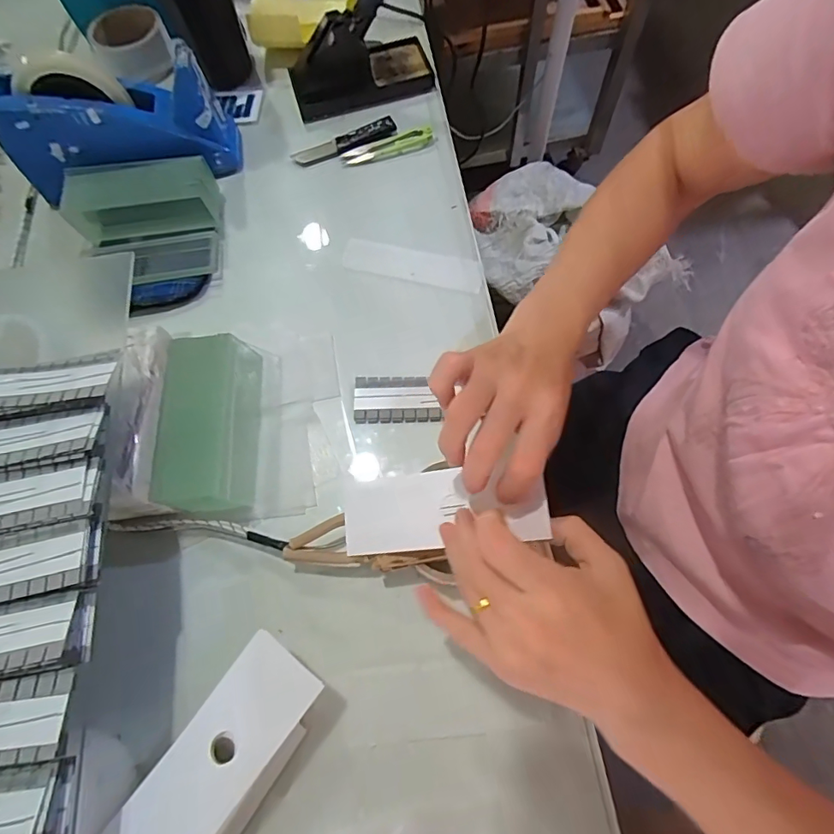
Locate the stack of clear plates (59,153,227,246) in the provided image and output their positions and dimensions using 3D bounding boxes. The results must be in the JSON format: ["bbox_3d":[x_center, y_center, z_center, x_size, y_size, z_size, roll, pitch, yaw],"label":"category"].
[{"bbox_3d":[-0.276,-0.219,0.487,0.140,0.045,0.057,-7,68,0],"label":"stack of clear plates"}]

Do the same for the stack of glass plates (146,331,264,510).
[{"bbox_3d":[-0.172,0.004,0.397,0.069,0.047,0.138,-2,68,2],"label":"stack of glass plates"}]

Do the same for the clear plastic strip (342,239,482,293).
[{"bbox_3d":[-0.005,-0.151,0.478,0.139,0.005,0.034,14,69,11],"label":"clear plastic strip"}]

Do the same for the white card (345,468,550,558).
[{"bbox_3d":[0.013,0.063,0.329,0.147,0.004,0.050,-12,72,23],"label":"white card"}]

